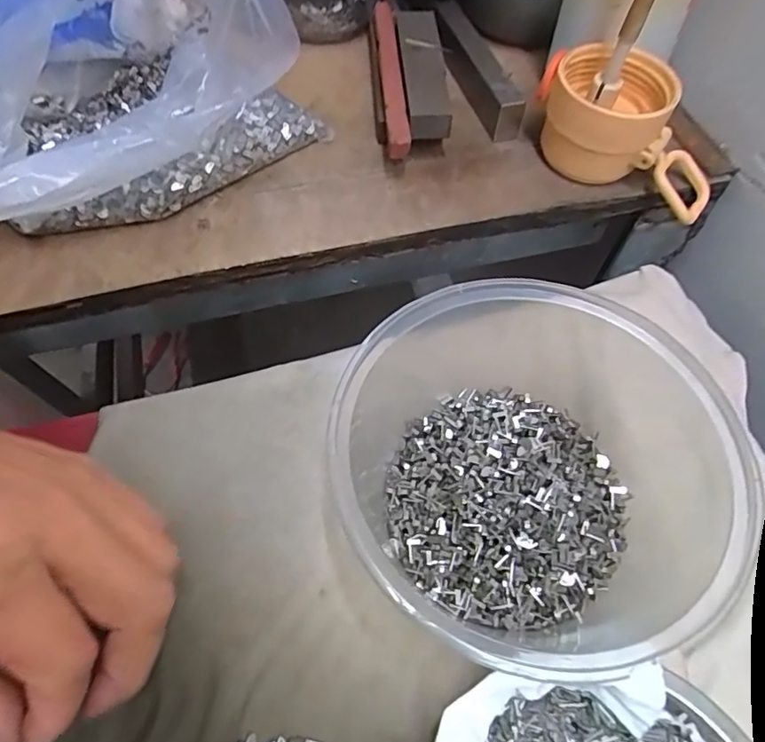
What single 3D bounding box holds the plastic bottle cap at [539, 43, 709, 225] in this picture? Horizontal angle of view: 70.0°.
[{"bbox_3d":[0.139,-0.133,0.304,0.107,0.051,0.057,33,65,14],"label":"plastic bottle cap"}]

